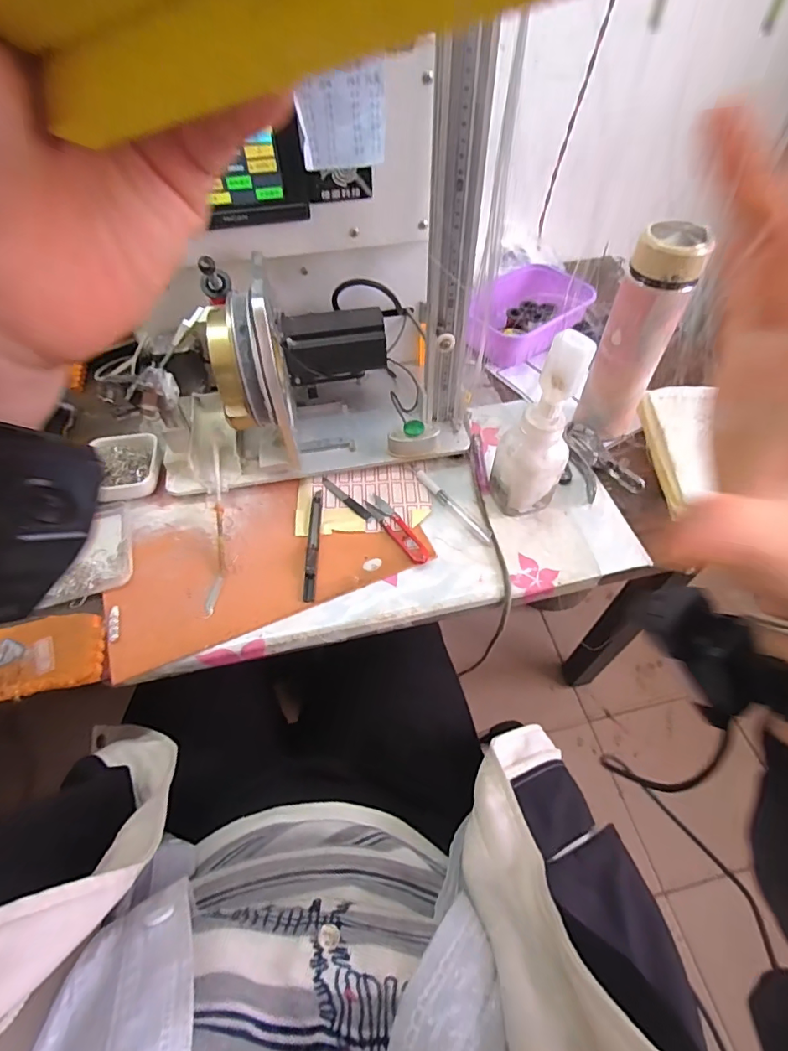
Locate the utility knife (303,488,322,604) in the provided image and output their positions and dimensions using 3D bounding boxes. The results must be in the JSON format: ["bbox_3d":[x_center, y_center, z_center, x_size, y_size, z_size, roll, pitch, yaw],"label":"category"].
[{"bbox_3d":[-0.086,0.017,0.523,0.012,0.006,0.136,-1,54,0],"label":"utility knife"}]

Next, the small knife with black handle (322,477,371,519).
[{"bbox_3d":[-0.055,-0.031,0.560,0.081,0.004,0.011,38,63,25],"label":"small knife with black handle"}]

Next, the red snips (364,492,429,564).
[{"bbox_3d":[0.003,0.003,0.527,0.022,0.010,0.102,-28,58,-18],"label":"red snips"}]

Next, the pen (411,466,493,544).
[{"bbox_3d":[0.061,-0.026,0.550,0.012,0.008,0.131,-33,60,-21],"label":"pen"}]

